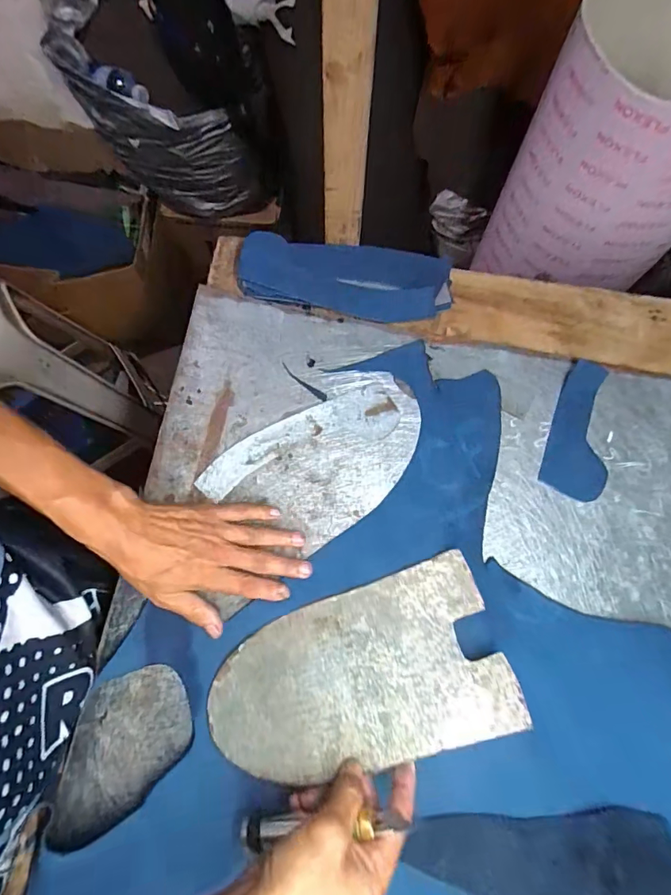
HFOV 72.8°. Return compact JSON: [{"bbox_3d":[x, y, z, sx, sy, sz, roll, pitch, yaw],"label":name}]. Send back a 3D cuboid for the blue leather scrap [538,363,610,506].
[{"bbox_3d":[0.255,-0.018,0.466,0.064,0.009,0.139,20,77,3],"label":"blue leather scrap"}]

